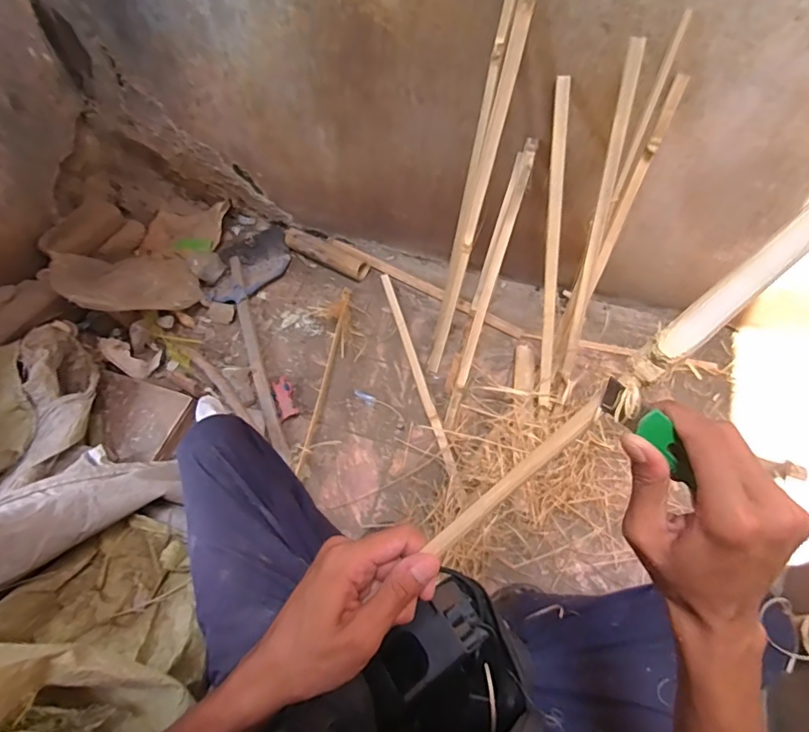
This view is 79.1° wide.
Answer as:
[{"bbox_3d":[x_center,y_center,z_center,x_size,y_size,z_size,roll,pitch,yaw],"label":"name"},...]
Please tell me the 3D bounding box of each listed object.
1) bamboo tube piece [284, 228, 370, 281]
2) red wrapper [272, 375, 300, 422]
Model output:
[{"bbox_3d":[-0.219,-0.308,1.350,0.253,0.047,0.057,26,64,15],"label":"bamboo tube piece"},{"bbox_3d":[-0.278,0.073,1.142,0.041,0.025,0.113,-18,61,-10],"label":"red wrapper"}]

